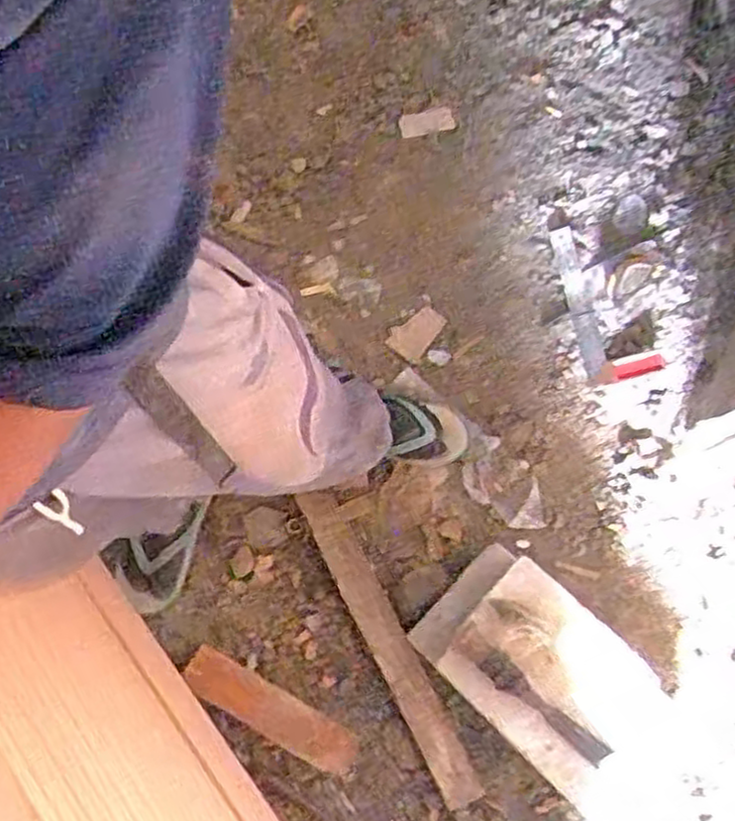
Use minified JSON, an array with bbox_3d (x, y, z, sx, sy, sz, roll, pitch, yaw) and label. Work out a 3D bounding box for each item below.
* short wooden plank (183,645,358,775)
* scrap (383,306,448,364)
[{"bbox_3d":[-0.143,0.435,1.098,0.269,0.011,0.063,30,74,7],"label":"short wooden plank"},{"bbox_3d":[0.083,-0.140,1.344,0.087,0.015,0.097,38,95,33],"label":"scrap"}]

